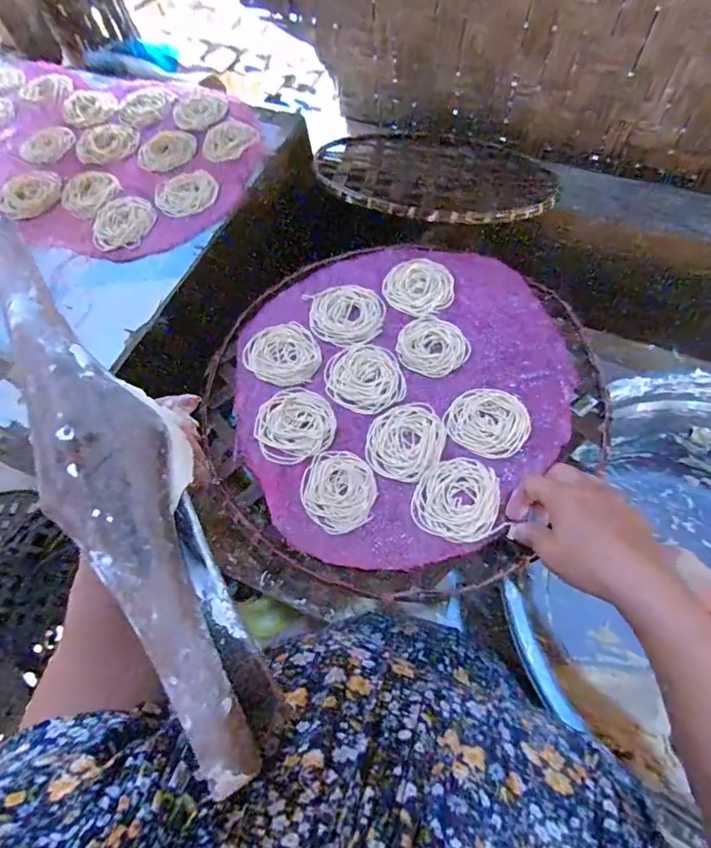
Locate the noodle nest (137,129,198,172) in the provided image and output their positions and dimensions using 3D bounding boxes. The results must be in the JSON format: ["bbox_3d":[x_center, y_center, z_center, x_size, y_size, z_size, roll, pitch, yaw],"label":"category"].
[{"bbox_3d":[-0.244,-0.355,0.630,0.076,0.004,0.070,-26,65,-7],"label":"noodle nest"}]

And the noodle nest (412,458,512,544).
[{"bbox_3d":[0.089,0.067,0.425,0.076,0.011,0.073,-2,65,4],"label":"noodle nest"}]

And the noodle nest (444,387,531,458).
[{"bbox_3d":[0.124,-0.003,0.458,0.073,0.013,0.066,25,70,16],"label":"noodle nest"}]

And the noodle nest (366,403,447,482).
[{"bbox_3d":[0.048,0.014,0.457,0.068,0.008,0.079,16,67,12],"label":"noodle nest"}]

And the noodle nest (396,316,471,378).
[{"bbox_3d":[0.079,-0.080,0.499,0.071,0.005,0.066,-2,65,4],"label":"noodle nest"}]

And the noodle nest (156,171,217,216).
[{"bbox_3d":[-0.205,-0.282,0.591,0.073,0.005,0.074,-2,65,4],"label":"noodle nest"}]

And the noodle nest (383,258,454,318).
[{"bbox_3d":[0.069,-0.151,0.541,0.073,0.012,0.080,-2,65,4],"label":"noodle nest"}]

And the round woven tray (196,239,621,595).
[{"bbox_3d":[0.041,-0.032,0.481,0.367,0.028,0.370,-1,65,1],"label":"round woven tray"}]

